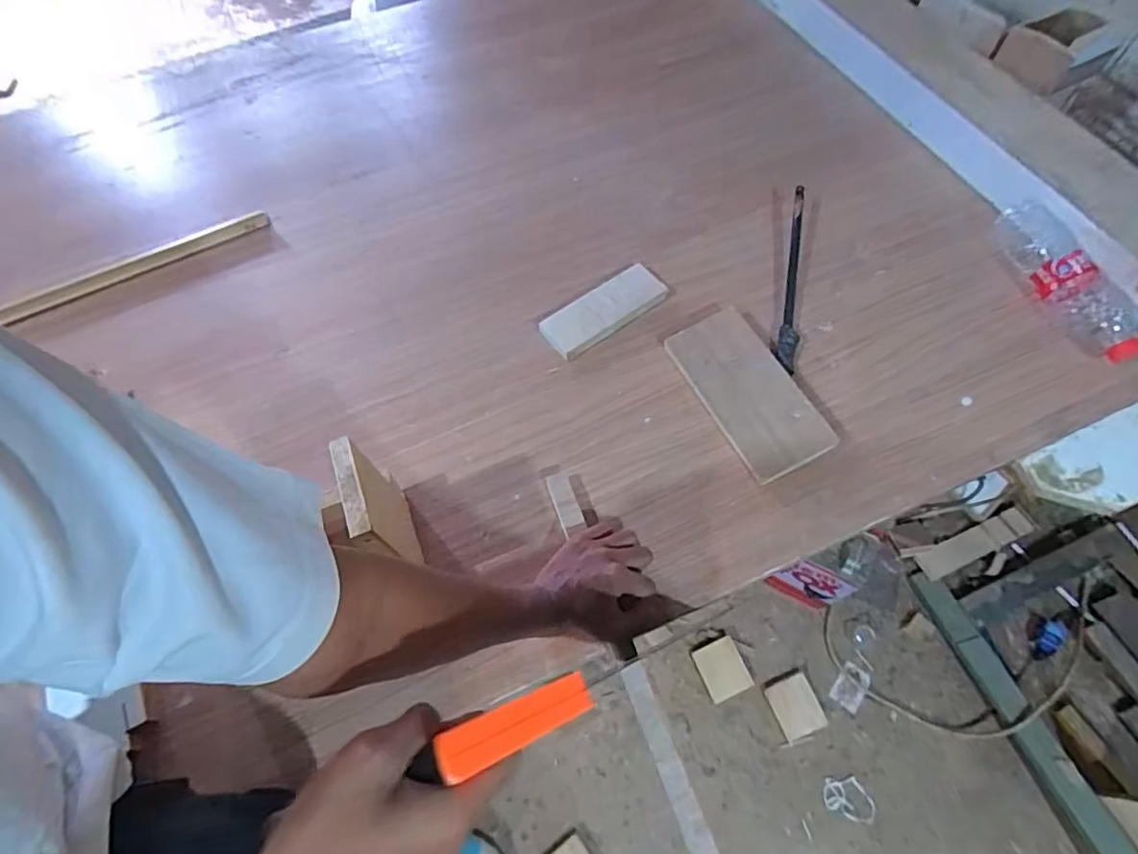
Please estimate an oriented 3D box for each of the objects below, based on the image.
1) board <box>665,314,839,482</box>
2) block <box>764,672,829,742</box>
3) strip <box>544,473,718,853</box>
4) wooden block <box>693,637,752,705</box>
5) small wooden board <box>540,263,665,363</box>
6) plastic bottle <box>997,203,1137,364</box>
[{"bbox_3d":[0.204,-0.042,0.676,0.096,0.009,0.209,-31,64,4],"label":"board"},{"bbox_3d":[0.465,0.573,1.197,0.095,0.013,0.105,-21,63,-8],"label":"block"},{"bbox_3d":[0.079,0.275,0.510,0.025,0.019,0.543,-19,62,-7],"label":"strip"},{"bbox_3d":[0.323,0.508,1.228,0.091,0.012,0.105,-22,64,-8],"label":"wooden block"},{"bbox_3d":[0.044,-0.149,0.751,0.162,0.017,0.063,-33,67,-13],"label":"small wooden board"},{"bbox_3d":[0.604,-0.177,0.708,0.065,0.059,0.226,-16,64,-6],"label":"plastic bottle"}]

